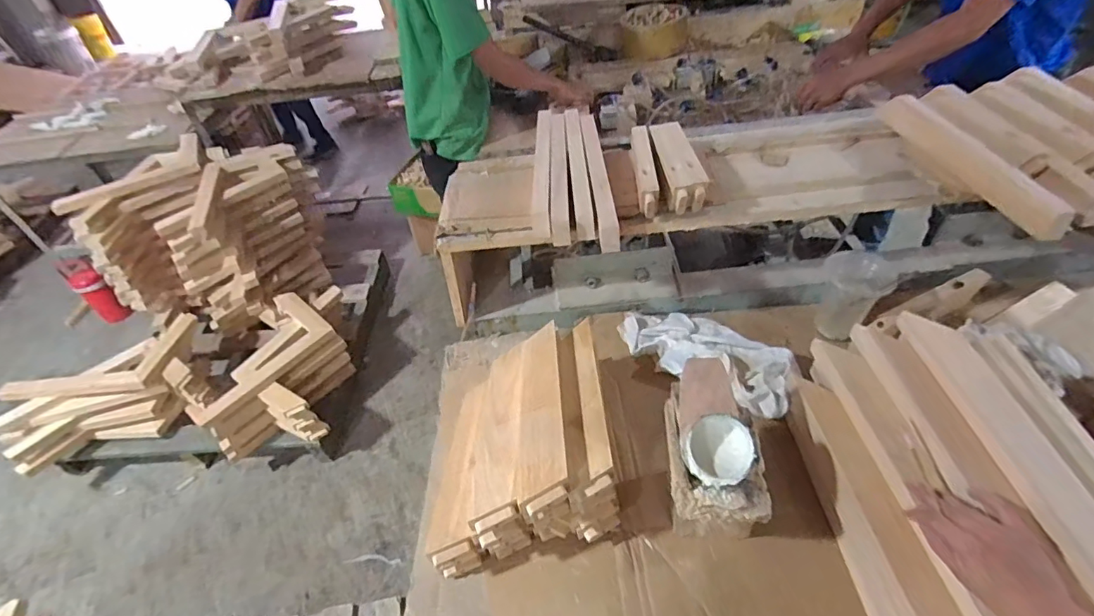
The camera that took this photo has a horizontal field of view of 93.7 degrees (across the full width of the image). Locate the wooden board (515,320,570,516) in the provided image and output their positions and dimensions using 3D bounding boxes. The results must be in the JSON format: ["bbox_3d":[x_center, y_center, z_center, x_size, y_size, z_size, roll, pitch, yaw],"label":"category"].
[{"bbox_3d":[-0.010,0.147,0.741,0.069,0.018,0.281,-12,48,9],"label":"wooden board"}]

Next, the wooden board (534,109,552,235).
[{"bbox_3d":[-0.006,-0.266,0.972,0.031,0.060,0.377,-2,44,3],"label":"wooden board"}]

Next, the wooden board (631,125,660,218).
[{"bbox_3d":[0.174,-0.257,0.933,0.032,0.058,0.272,-1,44,5],"label":"wooden board"}]

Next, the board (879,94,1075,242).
[{"bbox_3d":[0.689,-0.255,0.853,0.036,0.064,0.403,-9,44,-4],"label":"board"}]

